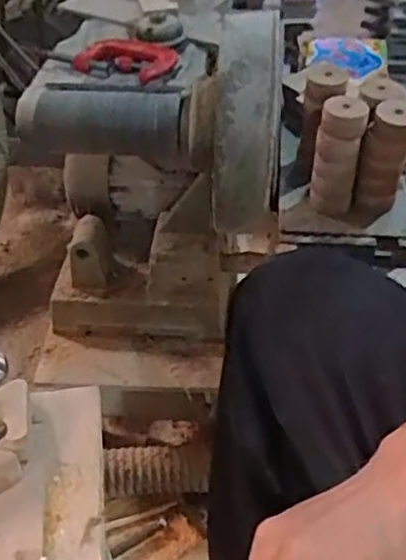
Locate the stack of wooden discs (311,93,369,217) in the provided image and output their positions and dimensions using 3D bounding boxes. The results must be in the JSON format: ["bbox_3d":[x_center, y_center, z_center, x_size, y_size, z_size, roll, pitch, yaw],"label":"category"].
[{"bbox_3d":[0.121,-0.110,0.607,0.040,0.101,0.032,9,41,11],"label":"stack of wooden discs"}]

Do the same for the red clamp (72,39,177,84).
[{"bbox_3d":[-0.091,-0.263,0.804,0.119,0.021,0.079,22,46,24],"label":"red clamp"}]

